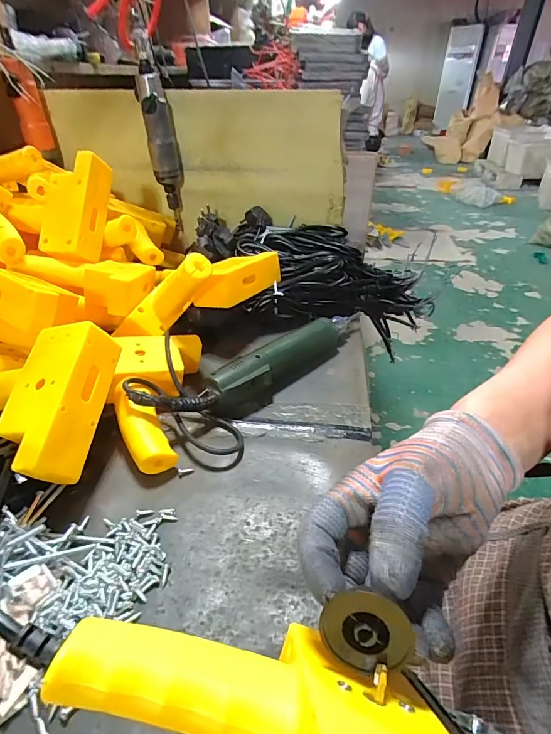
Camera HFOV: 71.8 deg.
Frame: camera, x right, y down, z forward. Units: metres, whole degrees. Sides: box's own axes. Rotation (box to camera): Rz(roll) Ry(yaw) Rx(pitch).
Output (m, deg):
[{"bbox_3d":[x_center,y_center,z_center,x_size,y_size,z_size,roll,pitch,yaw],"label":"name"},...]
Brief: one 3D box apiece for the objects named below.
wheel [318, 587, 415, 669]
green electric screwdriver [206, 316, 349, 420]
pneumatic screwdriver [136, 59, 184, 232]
[{"bbox_3d":[0.039,0.114,0.163,0.038,0.036,0.004,1,9,16],"label":"wheel"},{"bbox_3d":[0.011,-0.015,0.448,0.057,0.042,0.225,29,45,32],"label":"green electric screwdriver"},{"bbox_3d":[-0.174,-0.330,0.596,0.050,0.209,0.044,-7,38,-10],"label":"pneumatic screwdriver"}]

